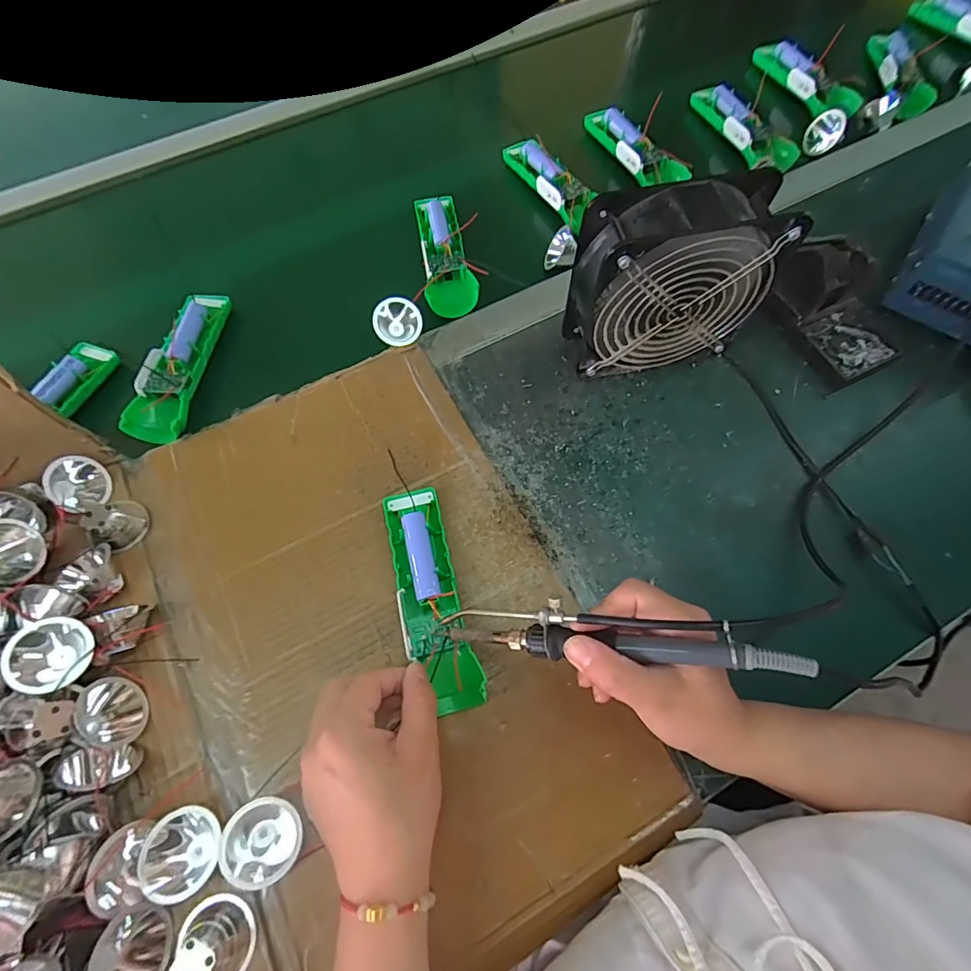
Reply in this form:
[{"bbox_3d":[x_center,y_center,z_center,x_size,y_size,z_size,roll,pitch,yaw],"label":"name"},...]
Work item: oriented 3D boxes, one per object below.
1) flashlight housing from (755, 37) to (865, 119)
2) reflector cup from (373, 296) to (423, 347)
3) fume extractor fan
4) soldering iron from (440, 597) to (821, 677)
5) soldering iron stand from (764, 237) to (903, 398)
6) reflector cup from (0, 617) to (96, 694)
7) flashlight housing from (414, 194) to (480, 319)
[{"bbox_3d":[0.328,-0.417,0.511,0.029,0.046,0.149,-19,69,-10],"label":"flashlight housing"},{"bbox_3d":[-0.081,-0.152,0.454,0.042,0.025,0.042,-1,107,-3],"label":"reflector cup"},{"bbox_3d":[0.141,-0.150,0.389,0.147,0.162,0.057,-5,67,-5],"label":"fume extractor fan"},{"bbox_3d":[0.068,0.083,0.272,0.193,0.019,0.026,-1,65,22],"label":"soldering iron"},{"bbox_3d":[0.309,-0.153,0.417,0.069,0.075,0.108,-26,69,-10],"label":"soldering iron stand"},{"bbox_3d":[-0.274,0.104,0.309,0.041,0.029,0.043,0,91,-35],"label":"reflector cup"},{"bbox_3d":[-0.042,-0.229,0.483,0.046,0.031,0.135,-12,68,-7],"label":"flashlight housing"}]

